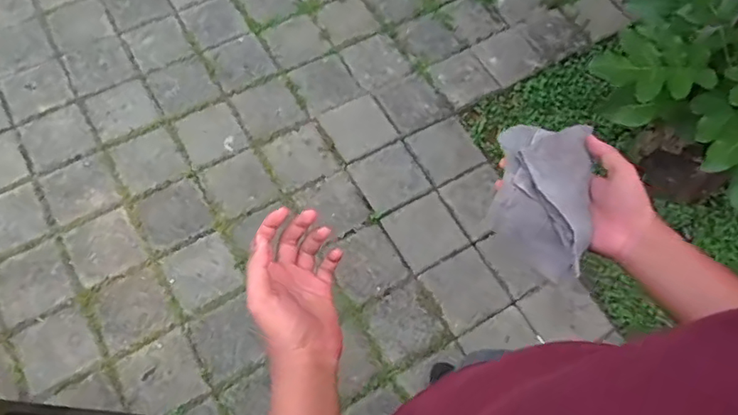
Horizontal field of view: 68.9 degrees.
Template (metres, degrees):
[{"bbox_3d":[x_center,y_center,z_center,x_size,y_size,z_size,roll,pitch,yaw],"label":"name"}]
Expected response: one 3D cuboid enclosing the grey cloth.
[{"bbox_3d":[0.197,-0.016,0.624,0.104,0.075,0.173,17,66,5],"label":"grey cloth"}]

